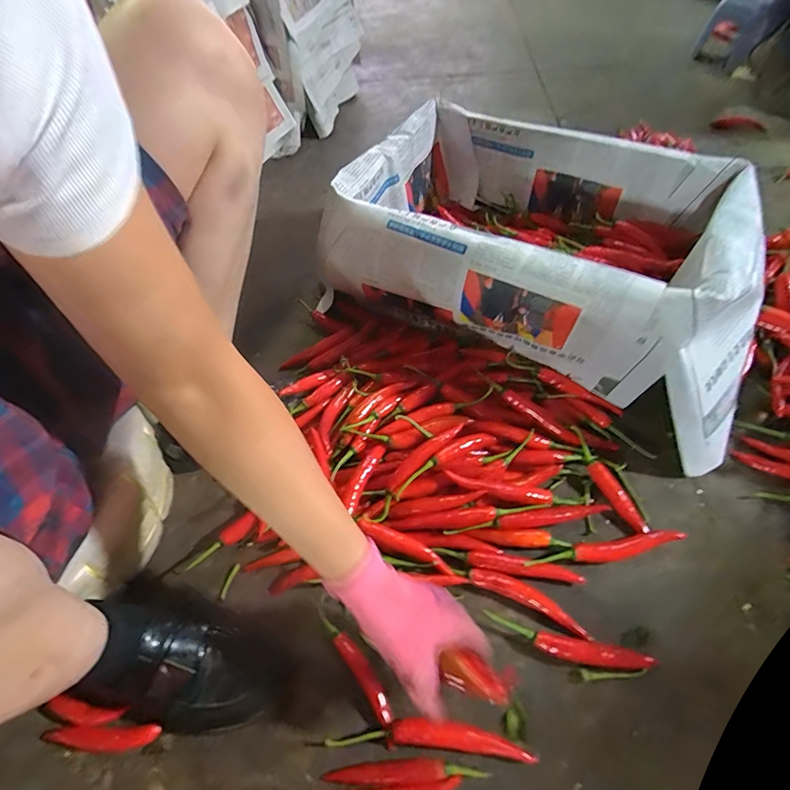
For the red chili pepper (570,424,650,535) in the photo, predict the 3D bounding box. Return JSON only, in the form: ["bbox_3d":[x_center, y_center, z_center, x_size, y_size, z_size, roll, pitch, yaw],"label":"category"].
[{"bbox_3d":[0.250,0.099,0.515,0.021,0.021,0.136,-23,56,-13],"label":"red chili pepper"}]

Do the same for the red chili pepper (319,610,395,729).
[{"bbox_3d":[-0.038,0.267,0.430,0.018,0.010,0.117,-33,58,-19],"label":"red chili pepper"}]

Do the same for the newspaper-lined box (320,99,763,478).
[{"bbox_3d":[0.213,-0.197,0.587,0.547,0.188,0.343,24,59,20],"label":"newspaper-lined box"}]

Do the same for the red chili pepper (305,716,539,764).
[{"bbox_3d":[0.023,0.312,0.395,0.198,0.015,0.027,1,54,4],"label":"red chili pepper"}]

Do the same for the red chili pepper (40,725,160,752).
[{"bbox_3d":[-0.282,0.325,0.409,0.115,0.013,0.019,-3,54,2],"label":"red chili pepper"}]

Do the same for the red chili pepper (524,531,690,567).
[{"bbox_3d":[0.228,0.171,0.471,0.172,0.018,0.022,-10,54,-4],"label":"red chili pepper"}]

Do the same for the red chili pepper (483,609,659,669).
[{"bbox_3d":[0.172,0.249,0.430,0.160,0.017,0.022,10,55,11],"label":"red chili pepper"}]

